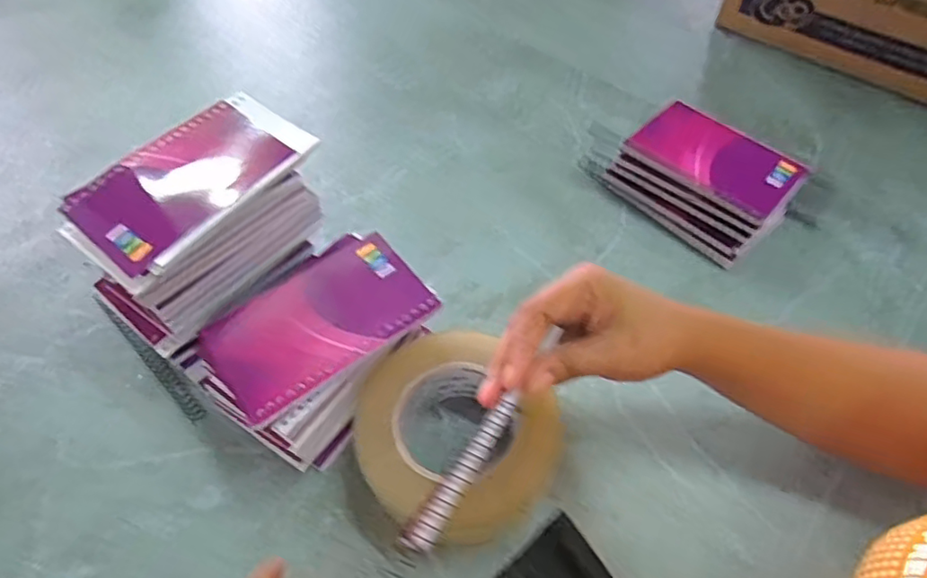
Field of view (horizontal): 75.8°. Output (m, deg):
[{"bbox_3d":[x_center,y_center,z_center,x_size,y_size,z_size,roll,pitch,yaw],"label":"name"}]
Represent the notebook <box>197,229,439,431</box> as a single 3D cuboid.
[{"bbox_3d":[-0.093,0.017,0.381,0.130,0.012,0.093,-34,62,-20],"label":"notebook"}]

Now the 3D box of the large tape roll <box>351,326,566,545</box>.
[{"bbox_3d":[-0.004,0.095,0.392,0.126,0.052,0.126,-2,55,3],"label":"large tape roll"}]

